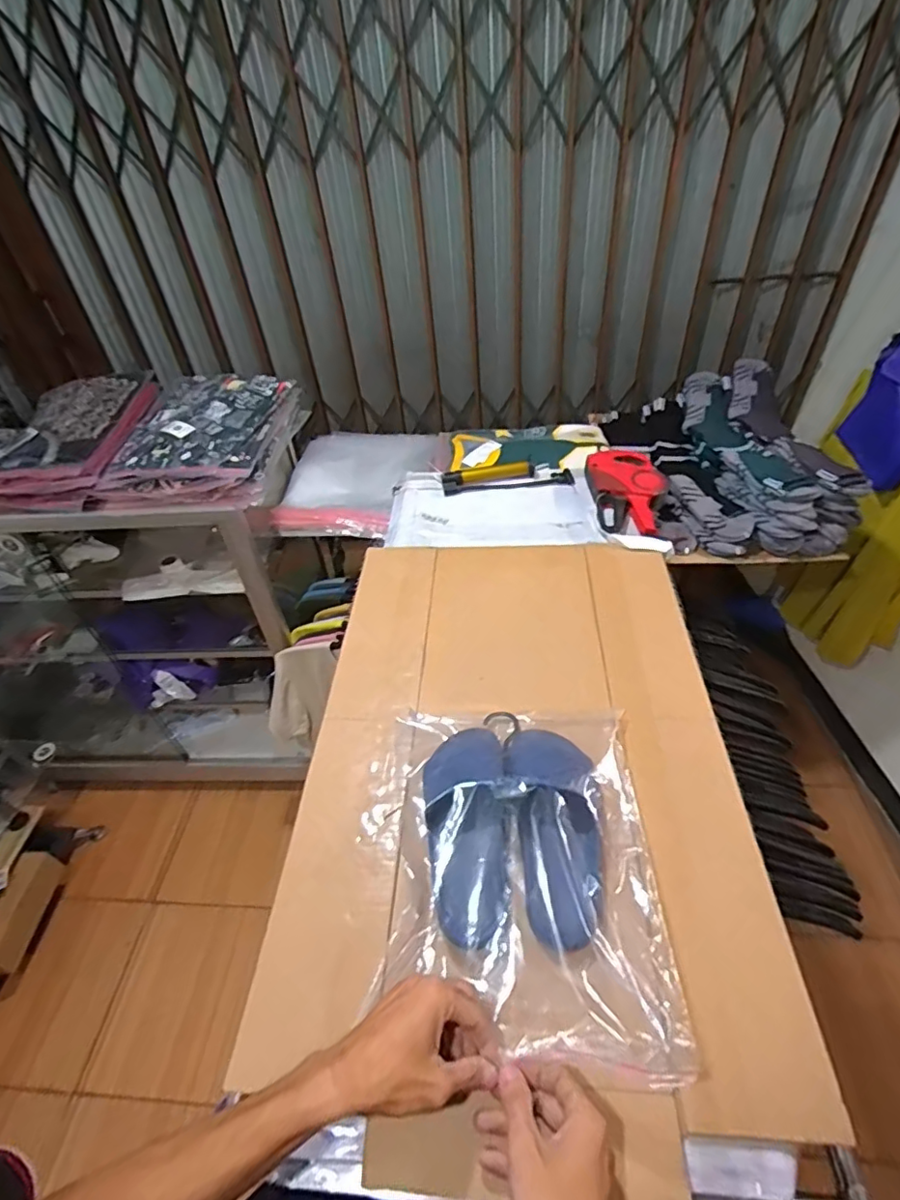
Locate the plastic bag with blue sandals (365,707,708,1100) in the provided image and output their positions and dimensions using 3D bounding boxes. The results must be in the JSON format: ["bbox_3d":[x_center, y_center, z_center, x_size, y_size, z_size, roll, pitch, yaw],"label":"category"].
[{"bbox_3d":[0.073,0.252,0.580,0.261,0.068,0.348,-1,44,5],"label":"plastic bag with blue sandals"}]

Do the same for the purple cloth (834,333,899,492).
[{"bbox_3d":[1.009,-0.455,1.266,0.123,0.327,0.253,15,48,20],"label":"purple cloth"}]

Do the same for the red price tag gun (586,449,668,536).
[{"bbox_3d":[0.319,-0.197,1.032,0.141,0.045,0.210,8,46,13],"label":"red price tag gun"}]

